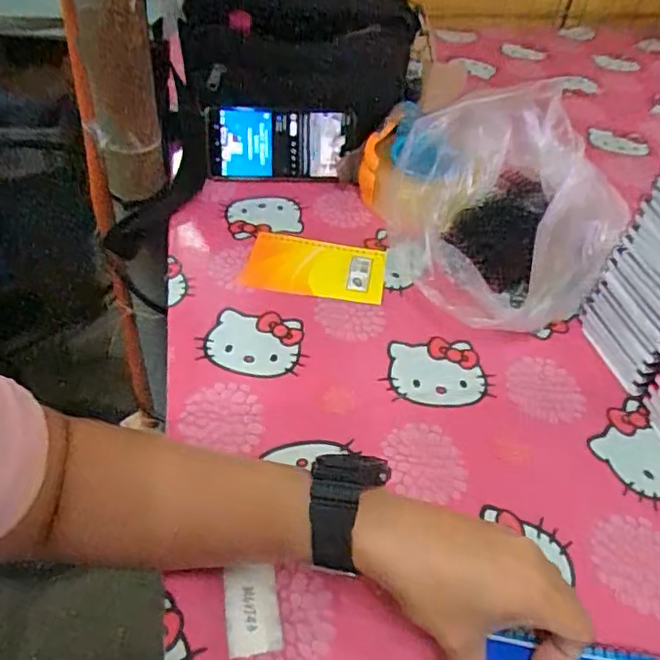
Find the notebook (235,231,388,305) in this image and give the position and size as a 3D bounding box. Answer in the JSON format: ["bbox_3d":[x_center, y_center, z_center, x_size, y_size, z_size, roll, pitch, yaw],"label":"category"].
[{"bbox_3d":[-0.014,-0.059,0.579,0.131,0.007,0.081,8,46,3],"label":"notebook"}]

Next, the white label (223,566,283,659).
[{"bbox_3d":[-0.046,0.165,0.359,0.031,0.004,0.049,-6,47,-10],"label":"white label"}]

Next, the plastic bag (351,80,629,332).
[{"bbox_3d":[0.152,-0.127,0.587,0.234,0.098,0.302,6,46,1],"label":"plastic bag"}]

